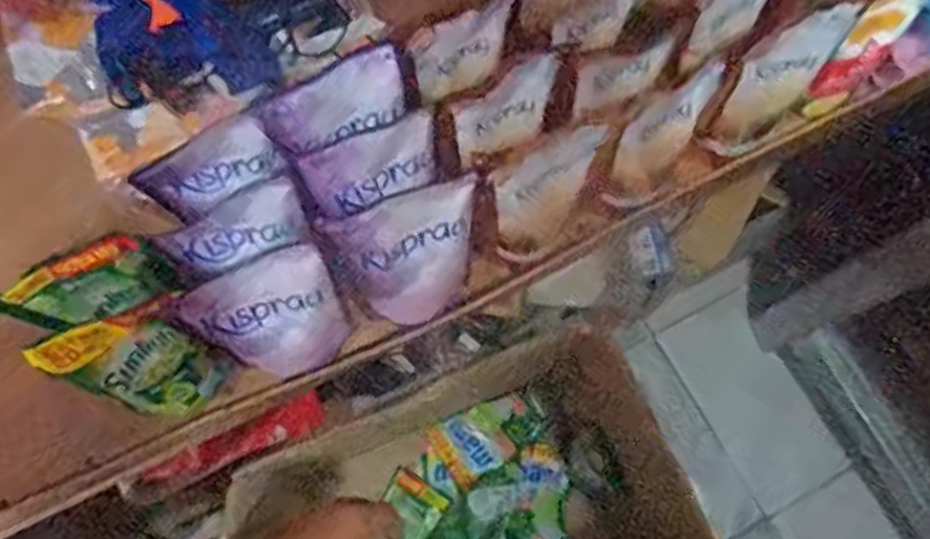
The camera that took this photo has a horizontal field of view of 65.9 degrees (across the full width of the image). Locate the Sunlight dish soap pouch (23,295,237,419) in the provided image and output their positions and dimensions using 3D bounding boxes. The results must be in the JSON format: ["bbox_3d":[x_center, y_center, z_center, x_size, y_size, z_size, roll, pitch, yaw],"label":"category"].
[{"bbox_3d":[-0.240,0.075,0.543,0.094,0.148,0.027,-27,55,-11],"label":"Sunlight dish soap pouch"}]

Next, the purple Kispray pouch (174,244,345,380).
[{"bbox_3d":[-0.144,0.044,0.550,0.099,0.173,0.043,-22,73,-9],"label":"purple Kispray pouch"}]

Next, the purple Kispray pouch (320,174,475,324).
[{"bbox_3d":[-0.038,-0.005,0.558,0.109,0.175,0.041,-24,74,-10],"label":"purple Kispray pouch"}]

